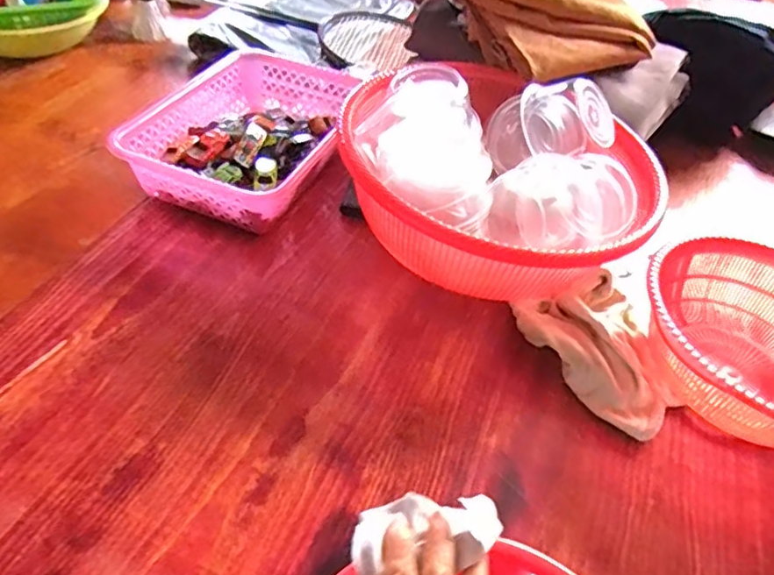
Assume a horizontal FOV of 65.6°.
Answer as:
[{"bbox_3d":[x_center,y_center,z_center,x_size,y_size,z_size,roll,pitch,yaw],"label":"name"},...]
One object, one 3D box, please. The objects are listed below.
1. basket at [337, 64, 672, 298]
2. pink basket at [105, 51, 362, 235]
[{"bbox_3d":[0.111,-0.107,0.658,0.323,0.159,0.293,38,52,26],"label":"basket"},{"bbox_3d":[-0.167,-0.193,0.756,0.208,0.073,0.295,16,45,8],"label":"pink basket"}]

